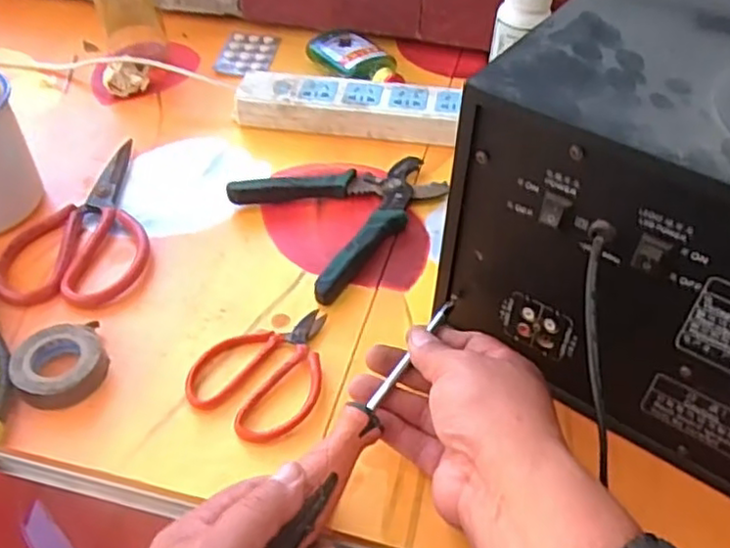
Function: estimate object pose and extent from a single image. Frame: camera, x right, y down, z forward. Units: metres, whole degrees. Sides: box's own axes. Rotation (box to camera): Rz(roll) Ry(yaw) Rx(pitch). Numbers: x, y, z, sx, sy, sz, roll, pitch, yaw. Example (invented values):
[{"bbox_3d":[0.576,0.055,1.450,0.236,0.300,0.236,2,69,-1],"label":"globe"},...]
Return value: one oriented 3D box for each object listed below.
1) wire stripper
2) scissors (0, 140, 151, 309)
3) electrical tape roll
[{"bbox_3d":[-0.009,-0.053,0.551,0.150,0.018,0.138,-27,51,-23],"label":"wire stripper"},{"bbox_3d":[-0.218,-0.042,0.545,0.105,0.014,0.172,-1,46,-1],"label":"scissors"},{"bbox_3d":[-0.193,0.057,0.438,0.054,0.022,0.052,0,46,0],"label":"electrical tape roll"}]

